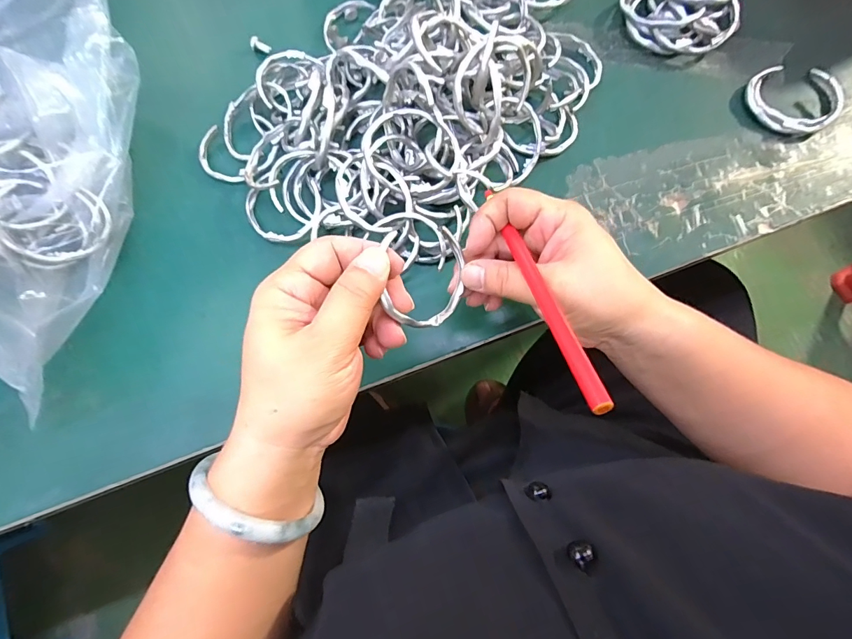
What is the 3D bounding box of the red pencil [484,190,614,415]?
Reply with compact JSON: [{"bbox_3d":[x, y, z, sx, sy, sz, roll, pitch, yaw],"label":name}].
[{"bbox_3d":[0.057,-0.022,0.216,0.008,0.006,0.159,-13,50,-1],"label":"red pencil"}]

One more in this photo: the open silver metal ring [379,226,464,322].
[{"bbox_3d":[0.002,-0.026,0.227,0.004,0.057,0.053,4,91,42],"label":"open silver metal ring"}]

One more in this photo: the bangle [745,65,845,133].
[{"bbox_3d":[0.298,-0.179,0.330,0.070,0.010,0.064,-34,77,-6],"label":"bangle"}]

